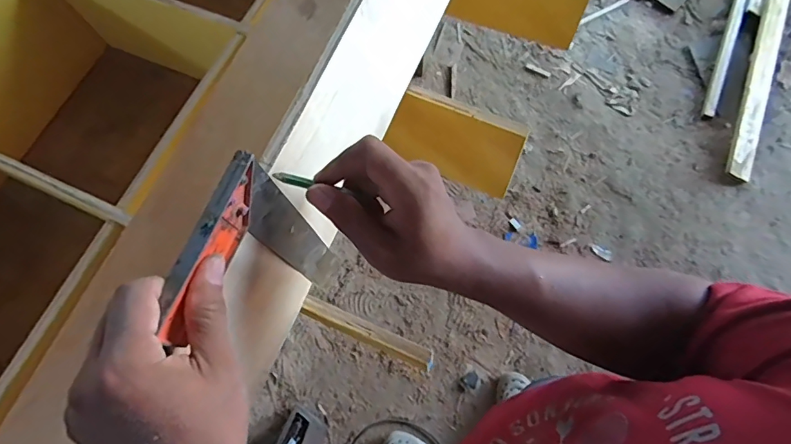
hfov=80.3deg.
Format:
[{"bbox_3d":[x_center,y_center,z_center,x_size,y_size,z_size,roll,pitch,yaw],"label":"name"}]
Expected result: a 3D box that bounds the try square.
[{"bbox_3d":[-0.103,0.037,0.407,0.022,0.283,0.117,28,83,9],"label":"try square"}]

